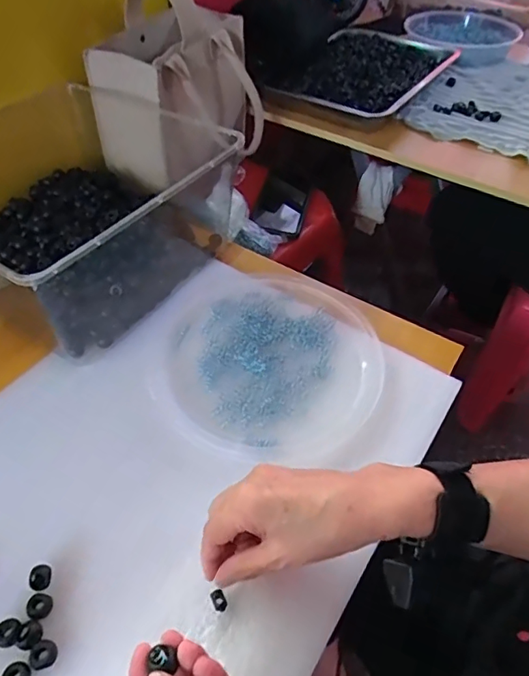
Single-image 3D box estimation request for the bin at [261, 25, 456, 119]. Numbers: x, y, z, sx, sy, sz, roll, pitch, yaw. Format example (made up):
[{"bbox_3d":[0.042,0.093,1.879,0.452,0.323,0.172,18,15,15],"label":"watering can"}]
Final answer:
[{"bbox_3d":[0.172,-0.445,0.810,0.202,0.037,0.277,33,55,23],"label":"bin"}]

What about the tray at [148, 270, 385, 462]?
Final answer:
[{"bbox_3d":[0.005,0.019,0.538,0.235,0.022,0.243,2,52,-3],"label":"tray"}]

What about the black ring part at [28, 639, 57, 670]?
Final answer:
[{"bbox_3d":[-0.161,0.230,0.357,0.018,0.005,0.018,2,52,-3],"label":"black ring part"}]

